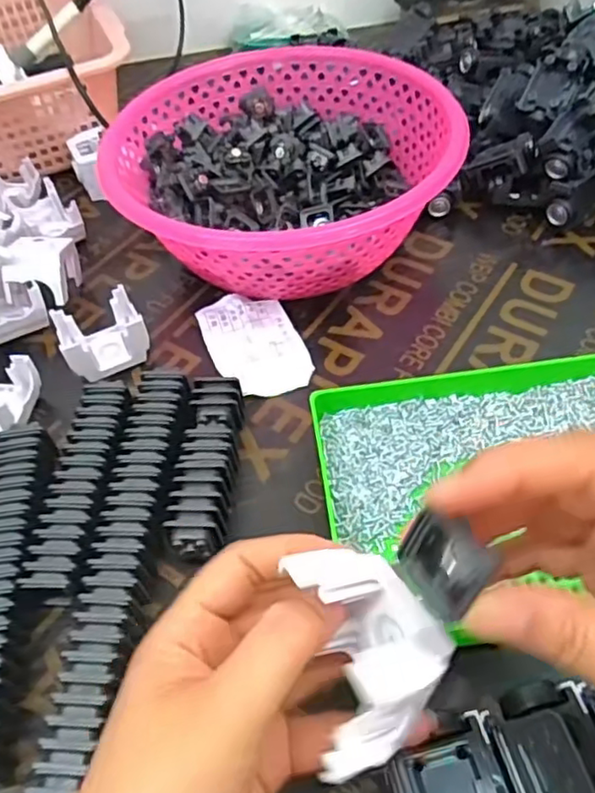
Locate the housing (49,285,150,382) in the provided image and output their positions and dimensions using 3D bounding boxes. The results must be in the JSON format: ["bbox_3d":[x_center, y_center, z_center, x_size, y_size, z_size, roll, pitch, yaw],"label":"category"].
[{"bbox_3d":[-0.137,-0.040,0.446,0.057,0.037,0.051,-26,54,-14],"label":"housing"}]

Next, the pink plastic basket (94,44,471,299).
[{"bbox_3d":[-0.011,-0.170,0.497,0.246,0.097,0.230,-3,52,3],"label":"pink plastic basket"}]

